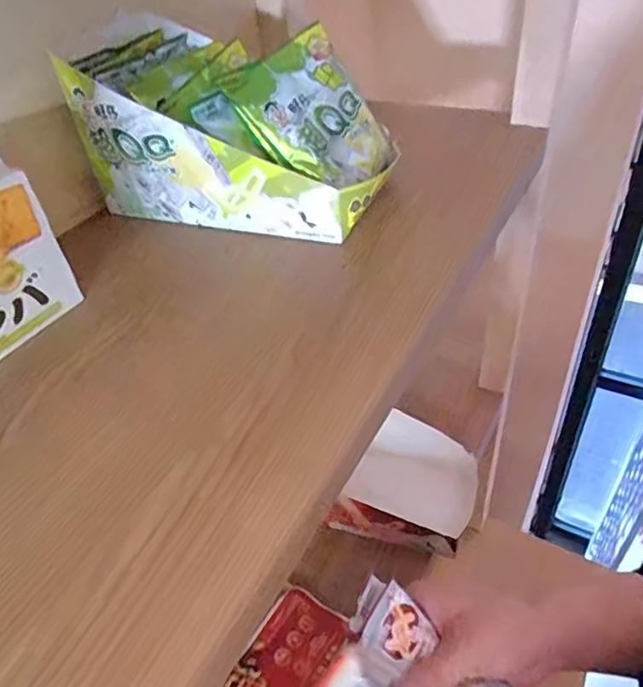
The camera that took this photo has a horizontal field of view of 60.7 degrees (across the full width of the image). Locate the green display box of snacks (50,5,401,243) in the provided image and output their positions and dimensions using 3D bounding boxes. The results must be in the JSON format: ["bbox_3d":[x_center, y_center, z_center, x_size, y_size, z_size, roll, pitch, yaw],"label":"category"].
[{"bbox_3d":[-0.074,-0.166,0.416,0.243,0.109,0.123,15,45,24],"label":"green display box of snacks"}]

